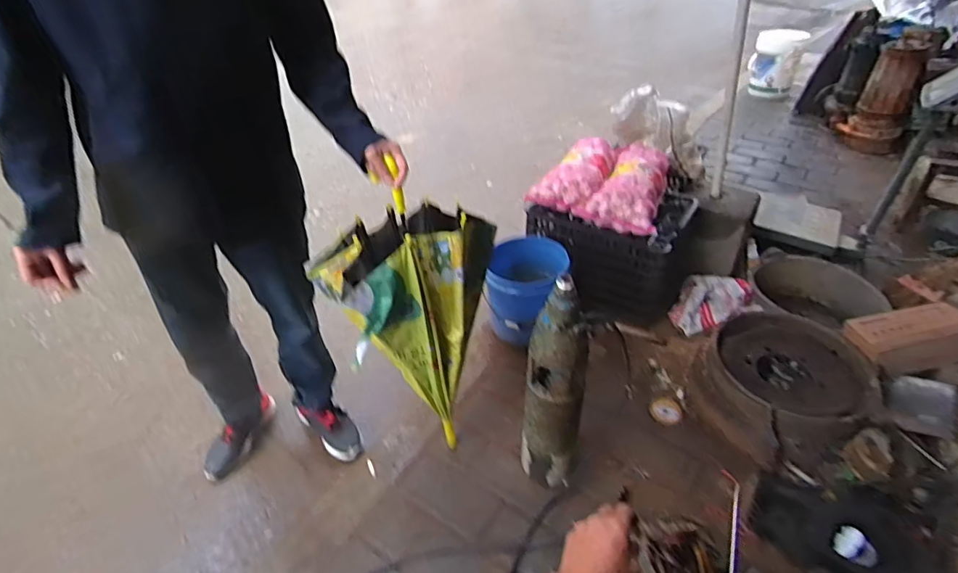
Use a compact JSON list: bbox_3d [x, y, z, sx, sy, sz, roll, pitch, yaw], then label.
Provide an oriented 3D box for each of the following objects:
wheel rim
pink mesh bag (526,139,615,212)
[{"bbox_3d":[0.791,0.252,1.340,0.401,0.156,0.410,25,44,29],"label":"wheel rim"},{"bbox_3d":[0.332,-0.392,1.718,0.211,0.108,0.388,19,42,22],"label":"pink mesh bag"}]

